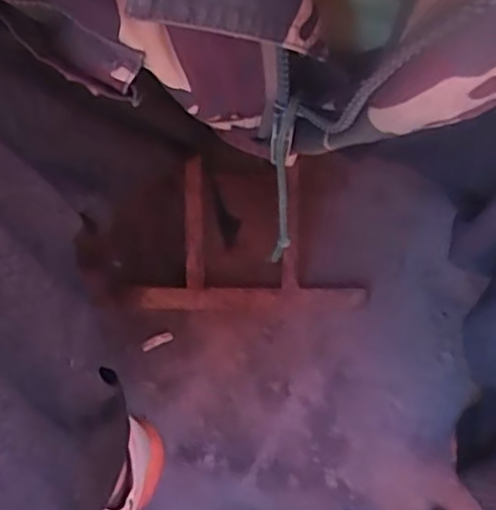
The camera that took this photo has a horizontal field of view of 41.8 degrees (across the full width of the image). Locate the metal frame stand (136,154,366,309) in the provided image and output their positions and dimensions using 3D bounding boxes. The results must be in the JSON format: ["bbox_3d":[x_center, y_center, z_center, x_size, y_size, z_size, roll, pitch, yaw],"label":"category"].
[{"bbox_3d":[0.007,-0.021,0.785,0.265,0.177,0.030,2,8,1],"label":"metal frame stand"}]

